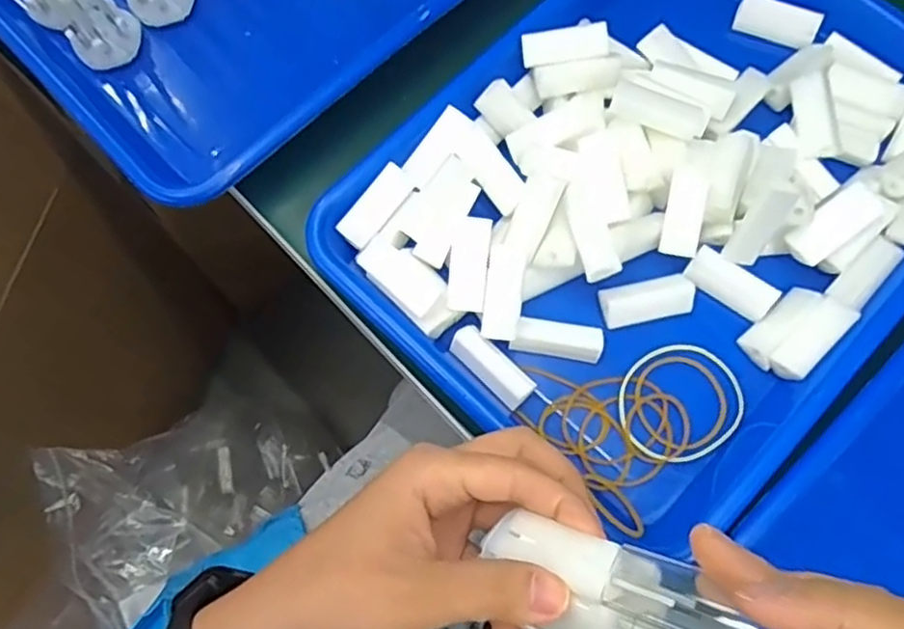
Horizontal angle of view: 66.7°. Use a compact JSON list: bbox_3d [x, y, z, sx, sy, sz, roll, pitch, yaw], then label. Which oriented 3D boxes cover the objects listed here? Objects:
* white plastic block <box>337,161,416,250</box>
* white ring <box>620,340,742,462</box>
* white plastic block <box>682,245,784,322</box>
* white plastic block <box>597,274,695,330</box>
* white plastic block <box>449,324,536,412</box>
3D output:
[{"bbox_3d":[-0.039,-0.057,0.356,0.018,0.011,0.045,38,76,11],"label":"white plastic block"},{"bbox_3d":[0.114,0.044,0.345,0.064,0.005,0.058,-38,77,-11],"label":"white ring"},{"bbox_3d":[0.144,-0.015,0.354,0.045,0.010,0.018,33,75,9],"label":"white plastic block"},{"bbox_3d":[0.101,-0.008,0.355,0.048,0.008,0.020,-12,73,-4],"label":"white plastic block"},{"bbox_3d":[0.019,0.026,0.342,0.046,0.016,0.017,42,77,11],"label":"white plastic block"}]

